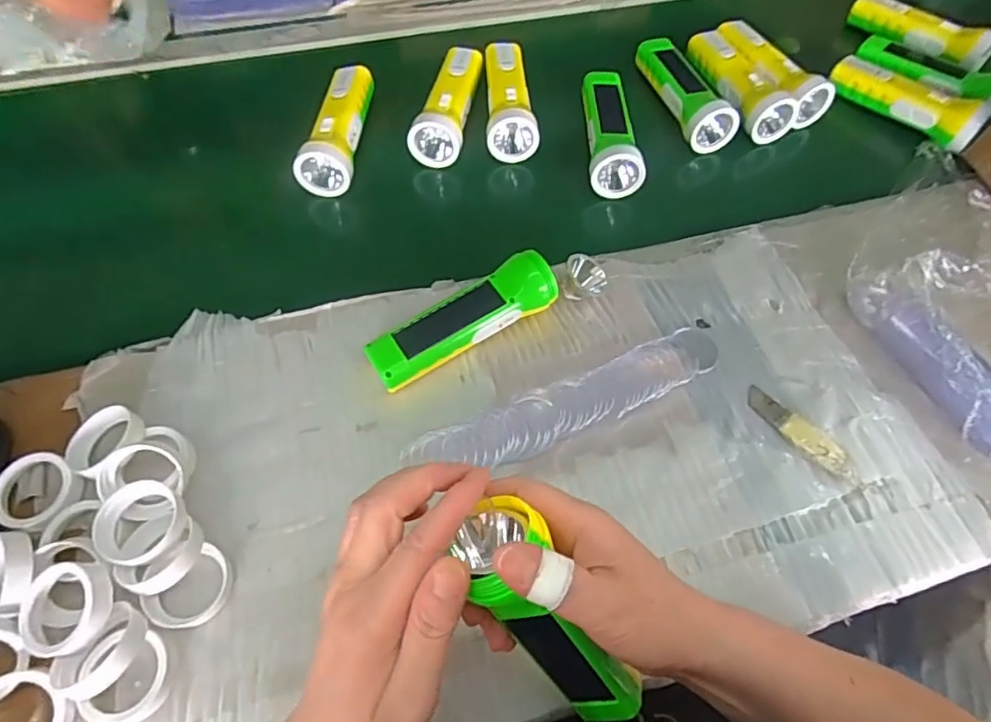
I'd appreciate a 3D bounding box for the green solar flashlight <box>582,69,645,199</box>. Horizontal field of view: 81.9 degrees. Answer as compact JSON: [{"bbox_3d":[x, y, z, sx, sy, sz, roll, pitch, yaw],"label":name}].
[{"bbox_3d":[0.118,-0.234,0.596,0.050,0.049,0.149,0,62,-2],"label":"green solar flashlight"}]

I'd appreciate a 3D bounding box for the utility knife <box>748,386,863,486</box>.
[{"bbox_3d":[0.254,0.061,0.472,0.103,0.009,0.027,41,68,18],"label":"utility knife"}]

